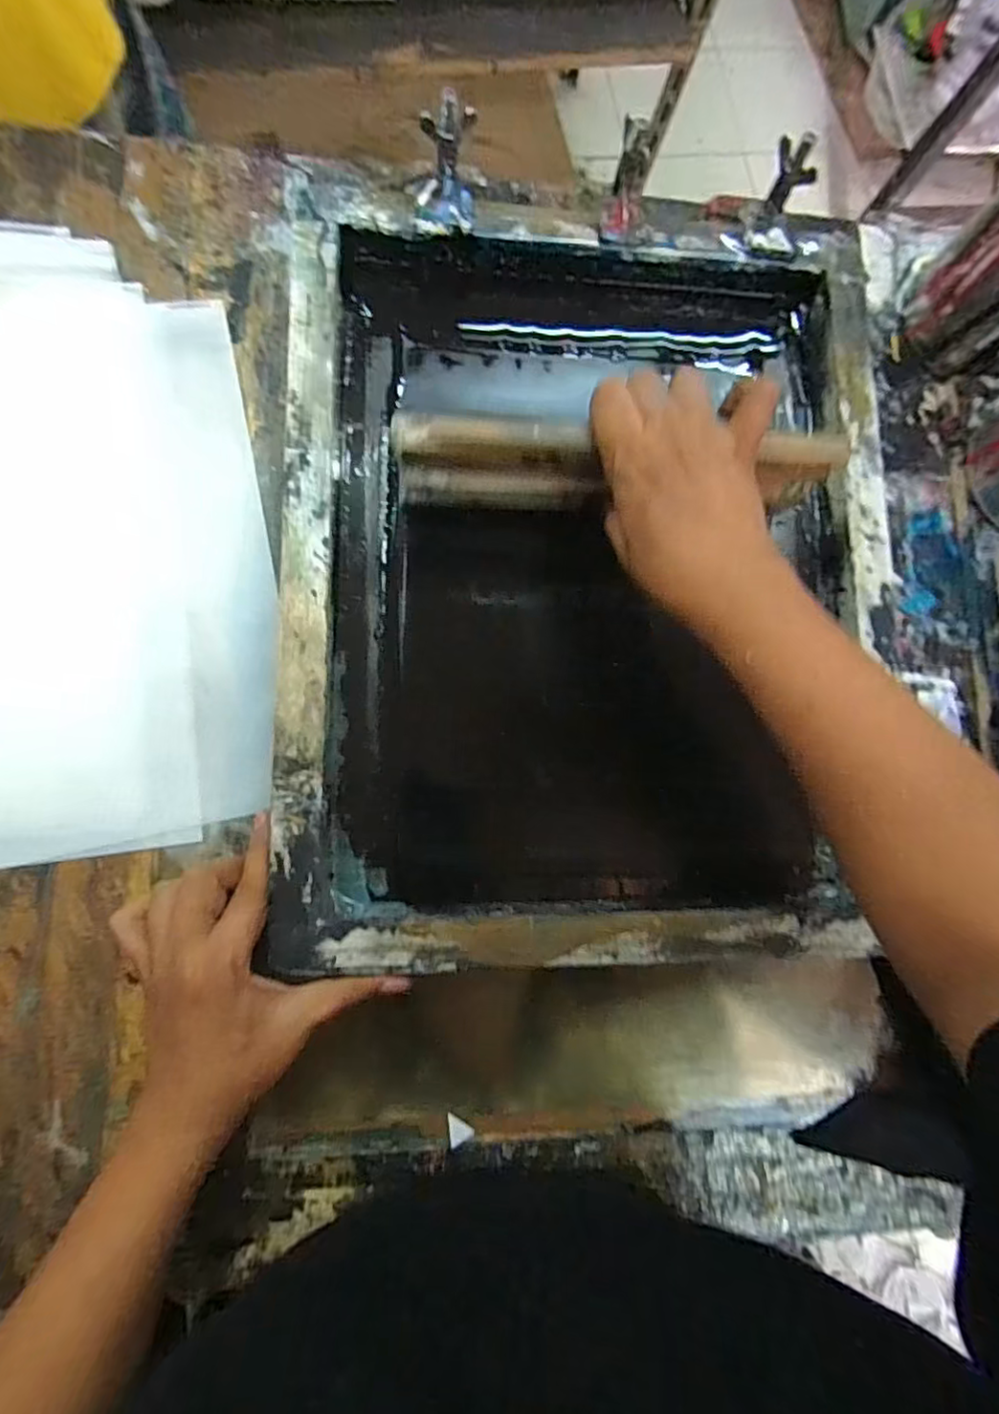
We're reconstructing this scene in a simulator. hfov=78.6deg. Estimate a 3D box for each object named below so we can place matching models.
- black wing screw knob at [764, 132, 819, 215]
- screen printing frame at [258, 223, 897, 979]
[{"bbox_3d":[0.201,-0.368,0.421,0.032,0.045,0.018,29,80,-2],"label":"black wing screw knob"},{"bbox_3d":[0.062,-0.085,0.413,0.393,0.047,0.480,0,84,-6],"label":"screen printing frame"}]

